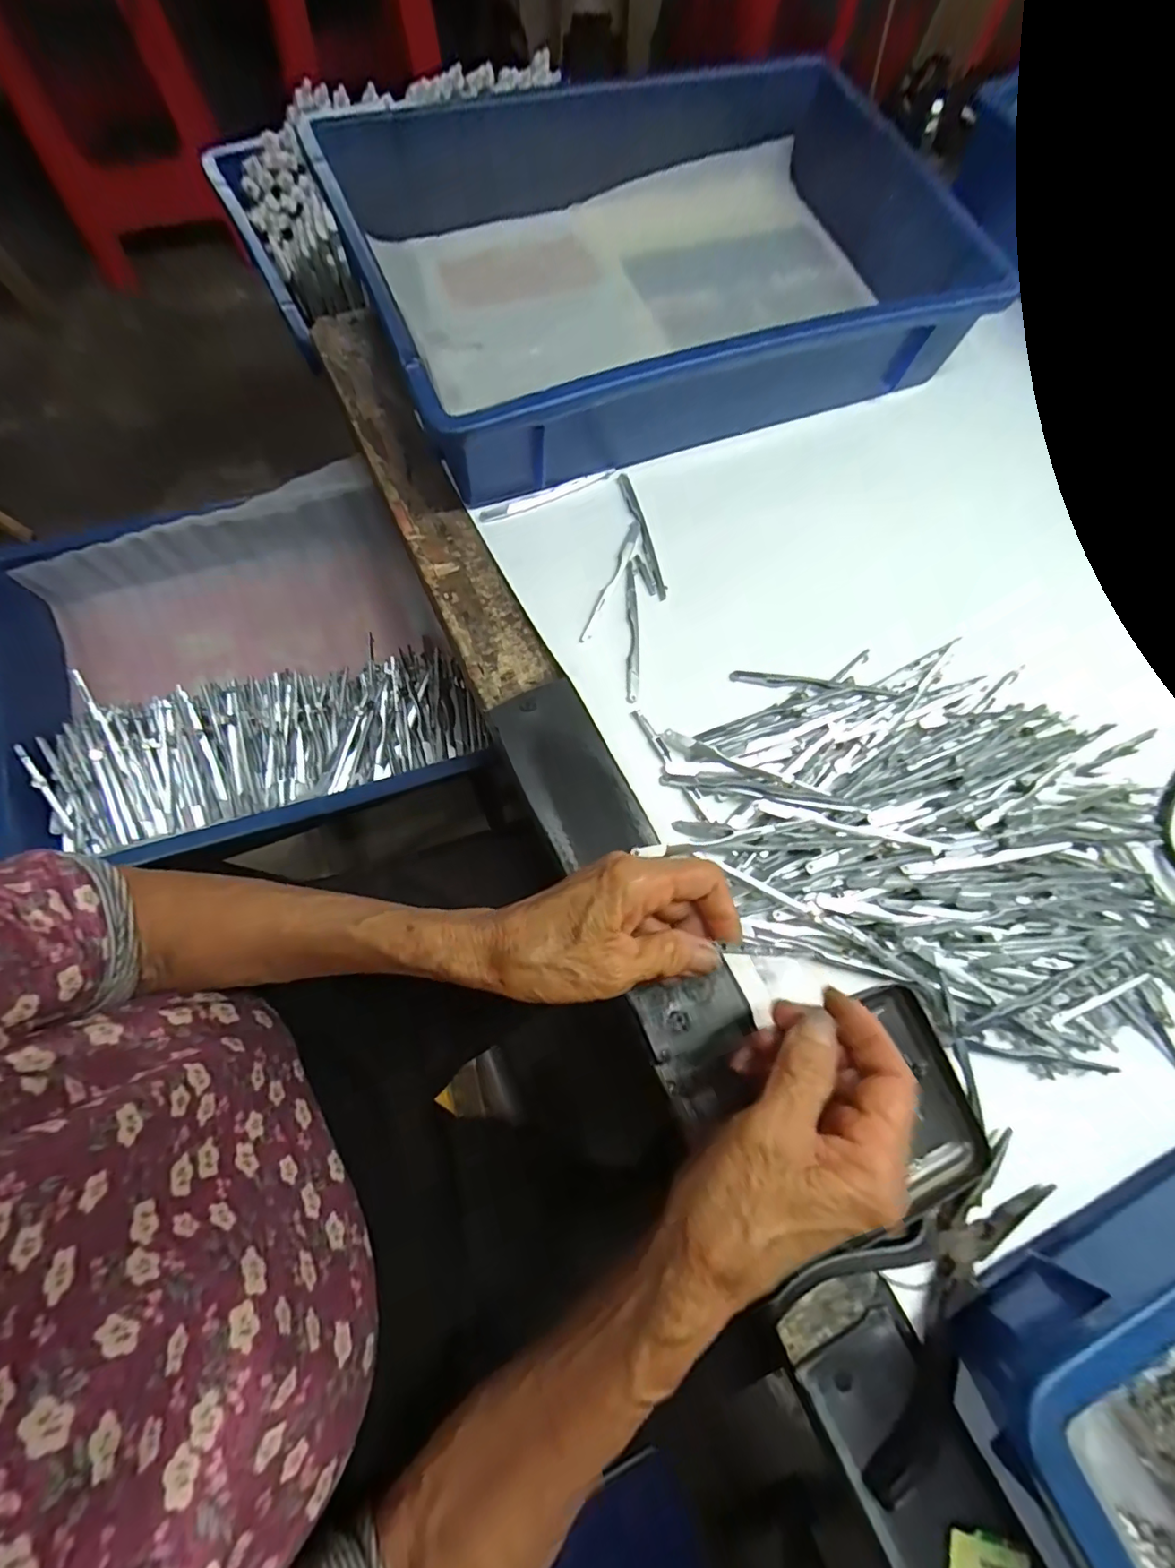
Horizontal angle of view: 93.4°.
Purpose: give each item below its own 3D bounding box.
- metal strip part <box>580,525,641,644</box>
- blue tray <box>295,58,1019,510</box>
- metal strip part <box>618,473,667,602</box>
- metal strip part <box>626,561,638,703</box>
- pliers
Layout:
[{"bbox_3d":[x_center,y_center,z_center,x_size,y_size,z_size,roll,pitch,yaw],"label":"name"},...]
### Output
[{"bbox_3d":[0.017,-0.136,0.367,0.009,0.004,0.102,21,72,5],"label":"metal strip part"},{"bbox_3d":[0.037,-0.400,0.405,0.402,0.082,0.326,-23,74,-10],"label":"blue tray"},{"bbox_3d":[0.039,-0.171,0.379,0.009,0.007,0.100,-15,72,-7],"label":"metal strip part"},{"bbox_3d":[0.029,-0.099,0.358,0.008,0.004,0.101,2,71,-2],"label":"metal strip part"},{"bbox_3d":[0.168,0.240,0.265,0.149,0.016,0.080,-30,75,-11],"label":"pliers"}]

